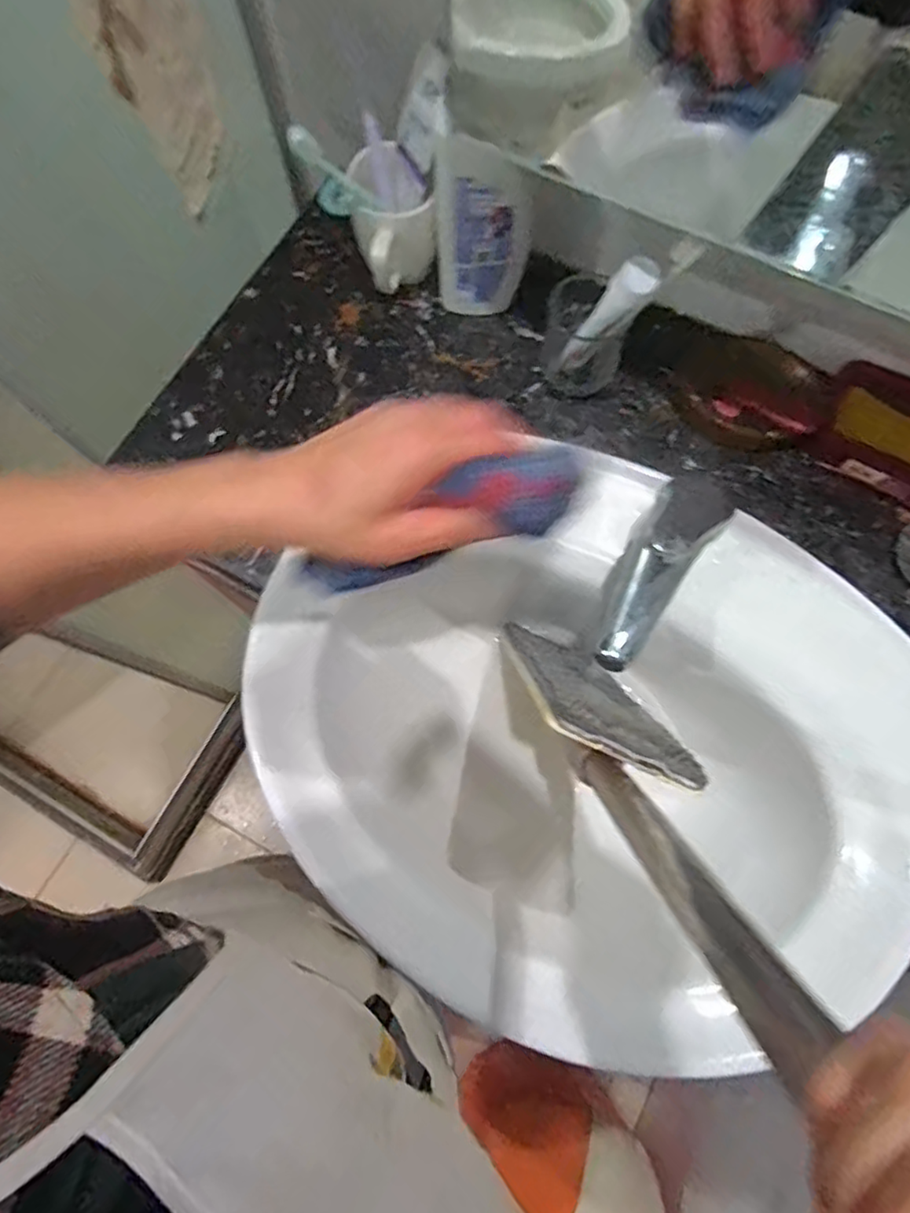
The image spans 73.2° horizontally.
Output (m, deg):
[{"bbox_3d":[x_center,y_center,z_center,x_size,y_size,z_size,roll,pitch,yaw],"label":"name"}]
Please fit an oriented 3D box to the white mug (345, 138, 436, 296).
[{"bbox_3d":[-0.060,-0.362,0.597,0.076,0.091,0.112,-14,73,-3],"label":"white mug"}]

